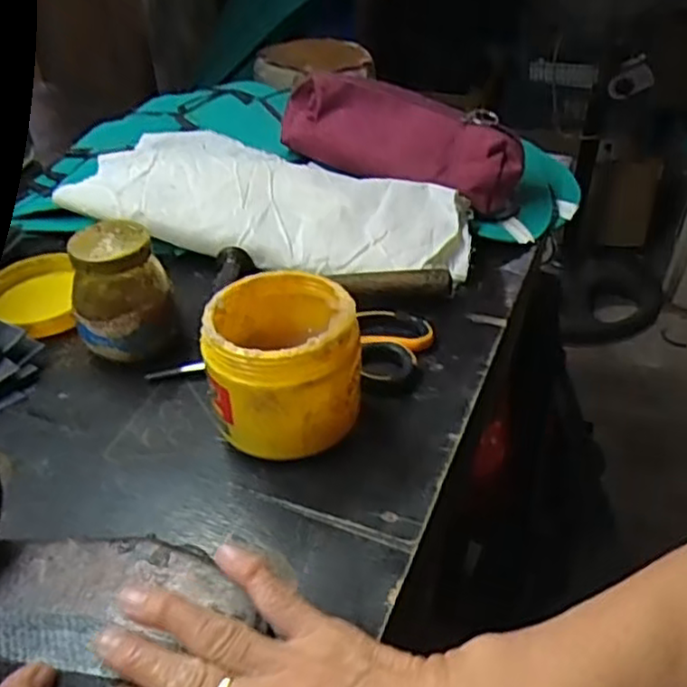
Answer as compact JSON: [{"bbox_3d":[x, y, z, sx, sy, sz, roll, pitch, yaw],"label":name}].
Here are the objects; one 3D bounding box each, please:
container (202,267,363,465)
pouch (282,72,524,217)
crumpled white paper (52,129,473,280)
[{"bbox_3d":[-0.037,0.010,0.442,0.087,0.074,0.092,-7,38,-5],"label":"container"},{"bbox_3d":[0.051,-0.192,0.668,0.227,0.085,0.062,16,42,22],"label":"pouch"},{"bbox_3d":[-0.065,-0.127,0.636,0.354,0.044,0.142,10,40,15],"label":"crumpled white paper"}]

